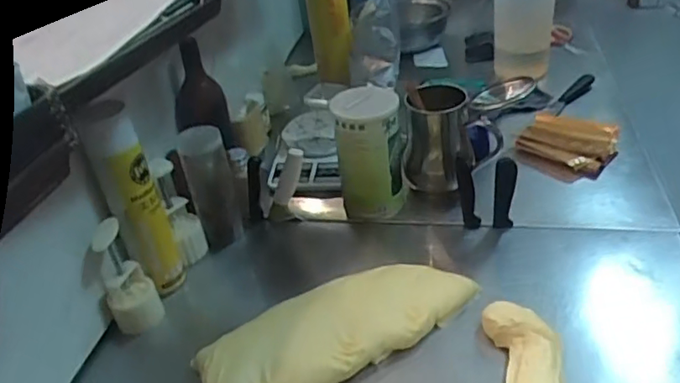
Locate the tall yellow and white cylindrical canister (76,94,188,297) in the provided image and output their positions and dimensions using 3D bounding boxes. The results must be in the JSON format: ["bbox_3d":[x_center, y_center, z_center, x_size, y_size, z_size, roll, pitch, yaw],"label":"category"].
[{"bbox_3d":[-0.260,0.017,0.743,0.061,0.290,0.054,-19,34,-17],"label":"tall yellow and white cylindrical canister"}]

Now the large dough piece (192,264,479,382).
[{"bbox_3d":[0.000,0.166,0.734,0.369,0.052,0.126,-23,41,-22],"label":"large dough piece"}]

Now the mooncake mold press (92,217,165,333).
[{"bbox_3d":[-0.274,0.112,0.744,0.060,0.157,0.047,-22,41,-21],"label":"mooncake mold press"}]

